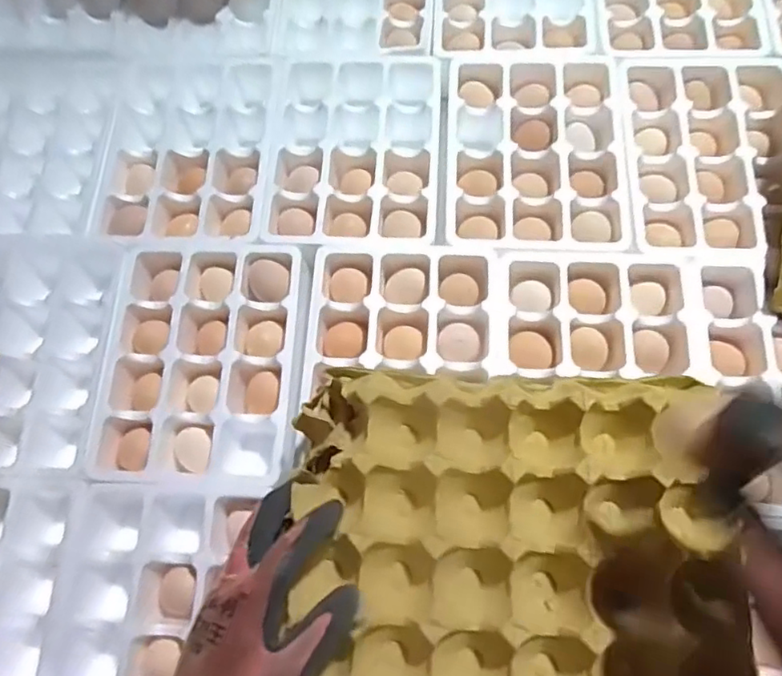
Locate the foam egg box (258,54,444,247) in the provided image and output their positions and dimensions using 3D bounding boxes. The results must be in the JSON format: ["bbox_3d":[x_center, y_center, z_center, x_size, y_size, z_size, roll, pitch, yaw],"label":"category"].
[{"bbox_3d":[-0.041,-0.207,0.668,0.190,0.053,0.256,3,70,3],"label":"foam egg box"}]

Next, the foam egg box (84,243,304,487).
[{"bbox_3d":[-0.184,0.024,0.593,0.189,0.054,0.242,0,71,4],"label":"foam egg box"}]

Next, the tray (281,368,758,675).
[{"bbox_3d":[0.077,0.161,0.388,0.289,0.061,0.285,2,70,3],"label":"tray"}]

